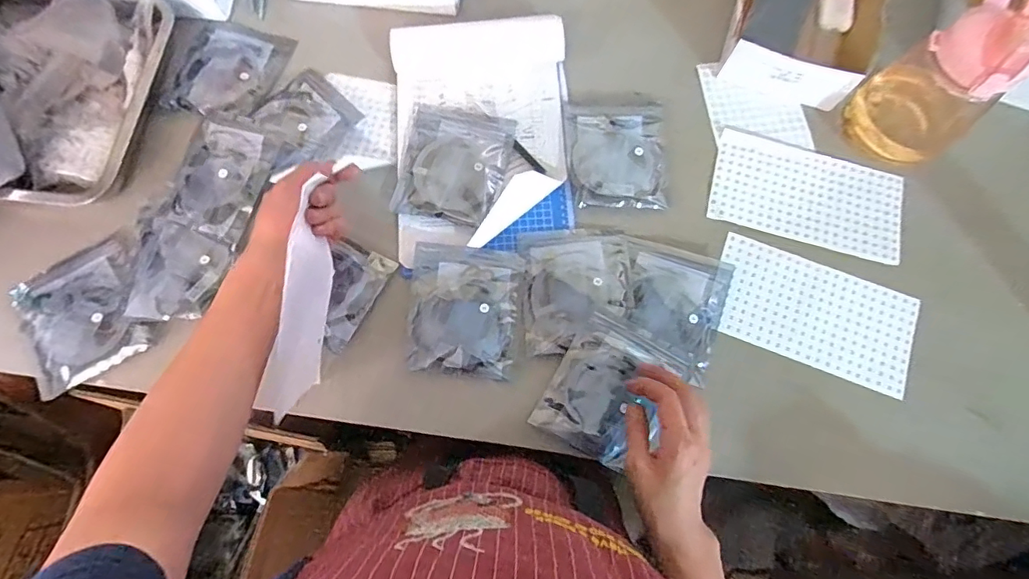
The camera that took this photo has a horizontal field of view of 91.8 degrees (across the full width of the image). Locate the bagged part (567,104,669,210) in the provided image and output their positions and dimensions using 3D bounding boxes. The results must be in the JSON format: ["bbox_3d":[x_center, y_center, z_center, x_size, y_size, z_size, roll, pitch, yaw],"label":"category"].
[{"bbox_3d":[0.131,-0.172,0.628,0.114,0.012,0.148,1,74,-2],"label":"bagged part"}]

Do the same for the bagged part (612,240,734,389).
[{"bbox_3d":[0.179,0.018,0.570,0.125,0.012,0.147,18,74,3],"label":"bagged part"}]

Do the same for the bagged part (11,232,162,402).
[{"bbox_3d":[-0.483,0.026,0.562,0.134,0.015,0.148,-30,77,-10],"label":"bagged part"}]

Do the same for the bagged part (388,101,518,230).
[{"bbox_3d":[-0.075,-0.157,0.611,0.130,0.017,0.152,13,74,2],"label":"bagged part"}]

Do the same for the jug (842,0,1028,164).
[{"bbox_3d":[0.487,-0.234,0.564,0.092,0.199,0.115,-34,78,-11],"label":"jug"}]

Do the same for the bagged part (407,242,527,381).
[{"bbox_3d":[-0.056,0.022,0.567,0.124,0.008,0.146,6,74,0],"label":"bagged part"}]

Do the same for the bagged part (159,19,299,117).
[{"bbox_3d":[-0.378,-0.288,0.647,0.132,0.015,0.149,20,75,4],"label":"bagged part"}]

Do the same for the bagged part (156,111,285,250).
[{"bbox_3d":[-0.348,-0.135,0.590,0.110,0.018,0.148,16,82,11],"label":"bagged part"}]

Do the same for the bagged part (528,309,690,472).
[{"bbox_3d":[0.103,0.111,0.540,0.121,0.015,0.139,30,75,6],"label":"bagged part"}]

